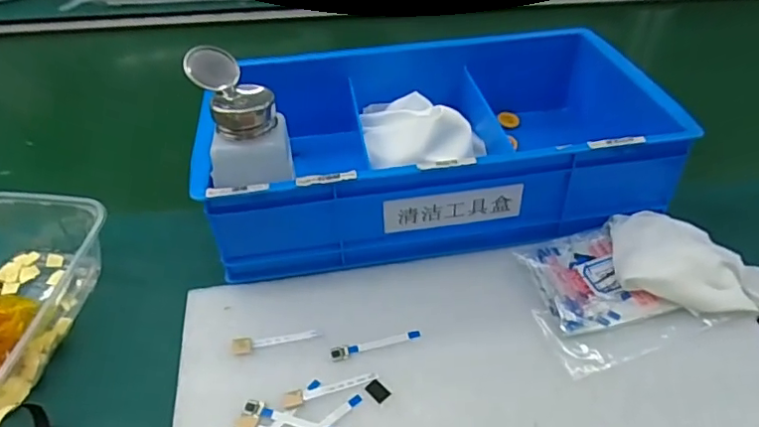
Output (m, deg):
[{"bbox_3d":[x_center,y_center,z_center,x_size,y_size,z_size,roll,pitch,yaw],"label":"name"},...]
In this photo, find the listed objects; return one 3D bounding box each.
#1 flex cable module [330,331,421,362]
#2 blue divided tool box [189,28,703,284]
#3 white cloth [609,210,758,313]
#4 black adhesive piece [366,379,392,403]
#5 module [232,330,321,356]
[{"bbox_3d":[-0.002,0.086,0.368,0.060,0.004,0.010,-11,45,-7],"label":"flex cable module"},{"bbox_3d":[0.044,-0.069,0.472,0.337,0.085,0.211,-7,44,-3],"label":"blue divided tool box"},{"bbox_3d":[0.225,0.037,0.390,0.122,0.026,0.069,14,47,17],"label":"white cloth"},{"bbox_3d":[-0.001,0.110,0.346,0.014,0.004,0.010,33,53,29],"label":"black adhesive piece"},{"bbox_3d":[-0.069,0.084,0.373,0.057,0.005,0.010,-10,45,-6],"label":"module"}]

